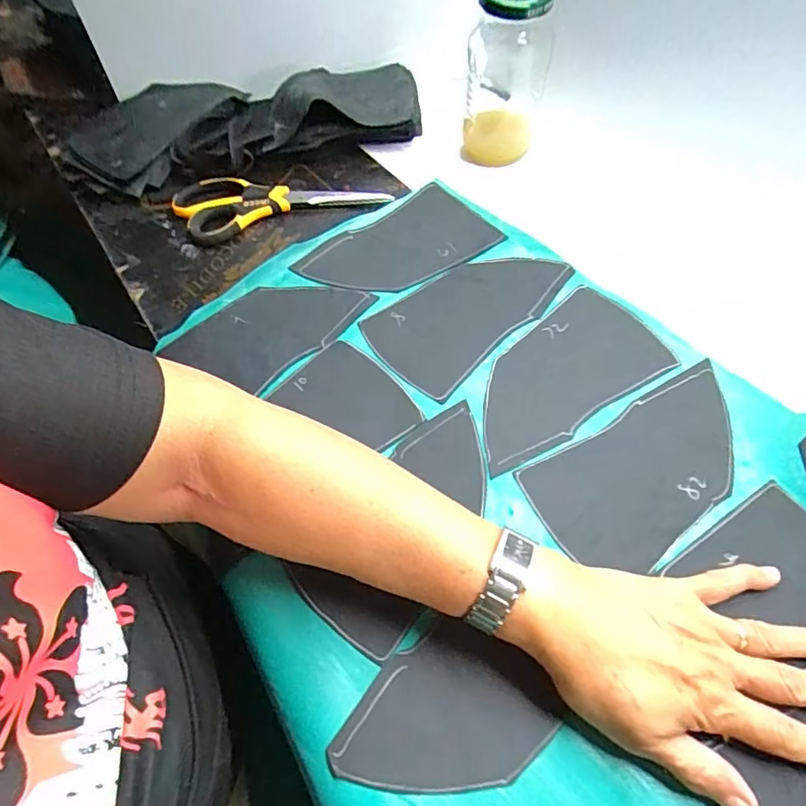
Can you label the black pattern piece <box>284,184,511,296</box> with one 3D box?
[{"bbox_3d":[-0.003,-0.136,0.466,0.164,0.010,0.096,-31,63,-14],"label":"black pattern piece"}]

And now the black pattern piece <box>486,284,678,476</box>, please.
[{"bbox_3d":[0.112,-0.022,0.391,0.156,0.007,0.090,-31,59,-8],"label":"black pattern piece"}]

